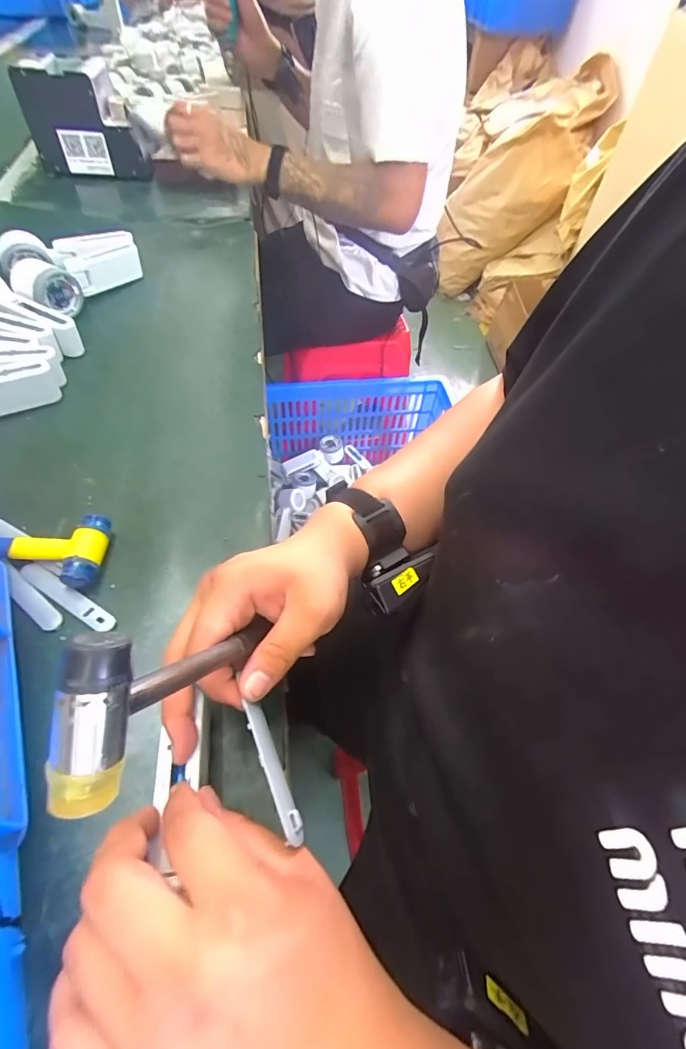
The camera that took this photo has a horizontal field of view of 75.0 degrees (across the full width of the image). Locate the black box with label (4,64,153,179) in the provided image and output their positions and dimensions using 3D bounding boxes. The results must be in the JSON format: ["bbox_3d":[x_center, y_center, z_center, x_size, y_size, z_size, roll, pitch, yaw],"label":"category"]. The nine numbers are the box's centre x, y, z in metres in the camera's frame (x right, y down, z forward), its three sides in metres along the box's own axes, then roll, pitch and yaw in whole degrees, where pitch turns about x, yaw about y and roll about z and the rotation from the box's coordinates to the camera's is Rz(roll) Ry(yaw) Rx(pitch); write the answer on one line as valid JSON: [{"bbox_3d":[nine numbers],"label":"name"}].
[{"bbox_3d":[-0.436,-0.674,0.755,0.184,0.133,0.046,-2,55,-5],"label":"black box with label"}]

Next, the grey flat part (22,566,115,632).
[{"bbox_3d":[-0.214,0.055,0.346,0.092,0.005,0.014,27,57,15],"label":"grey flat part"}]

